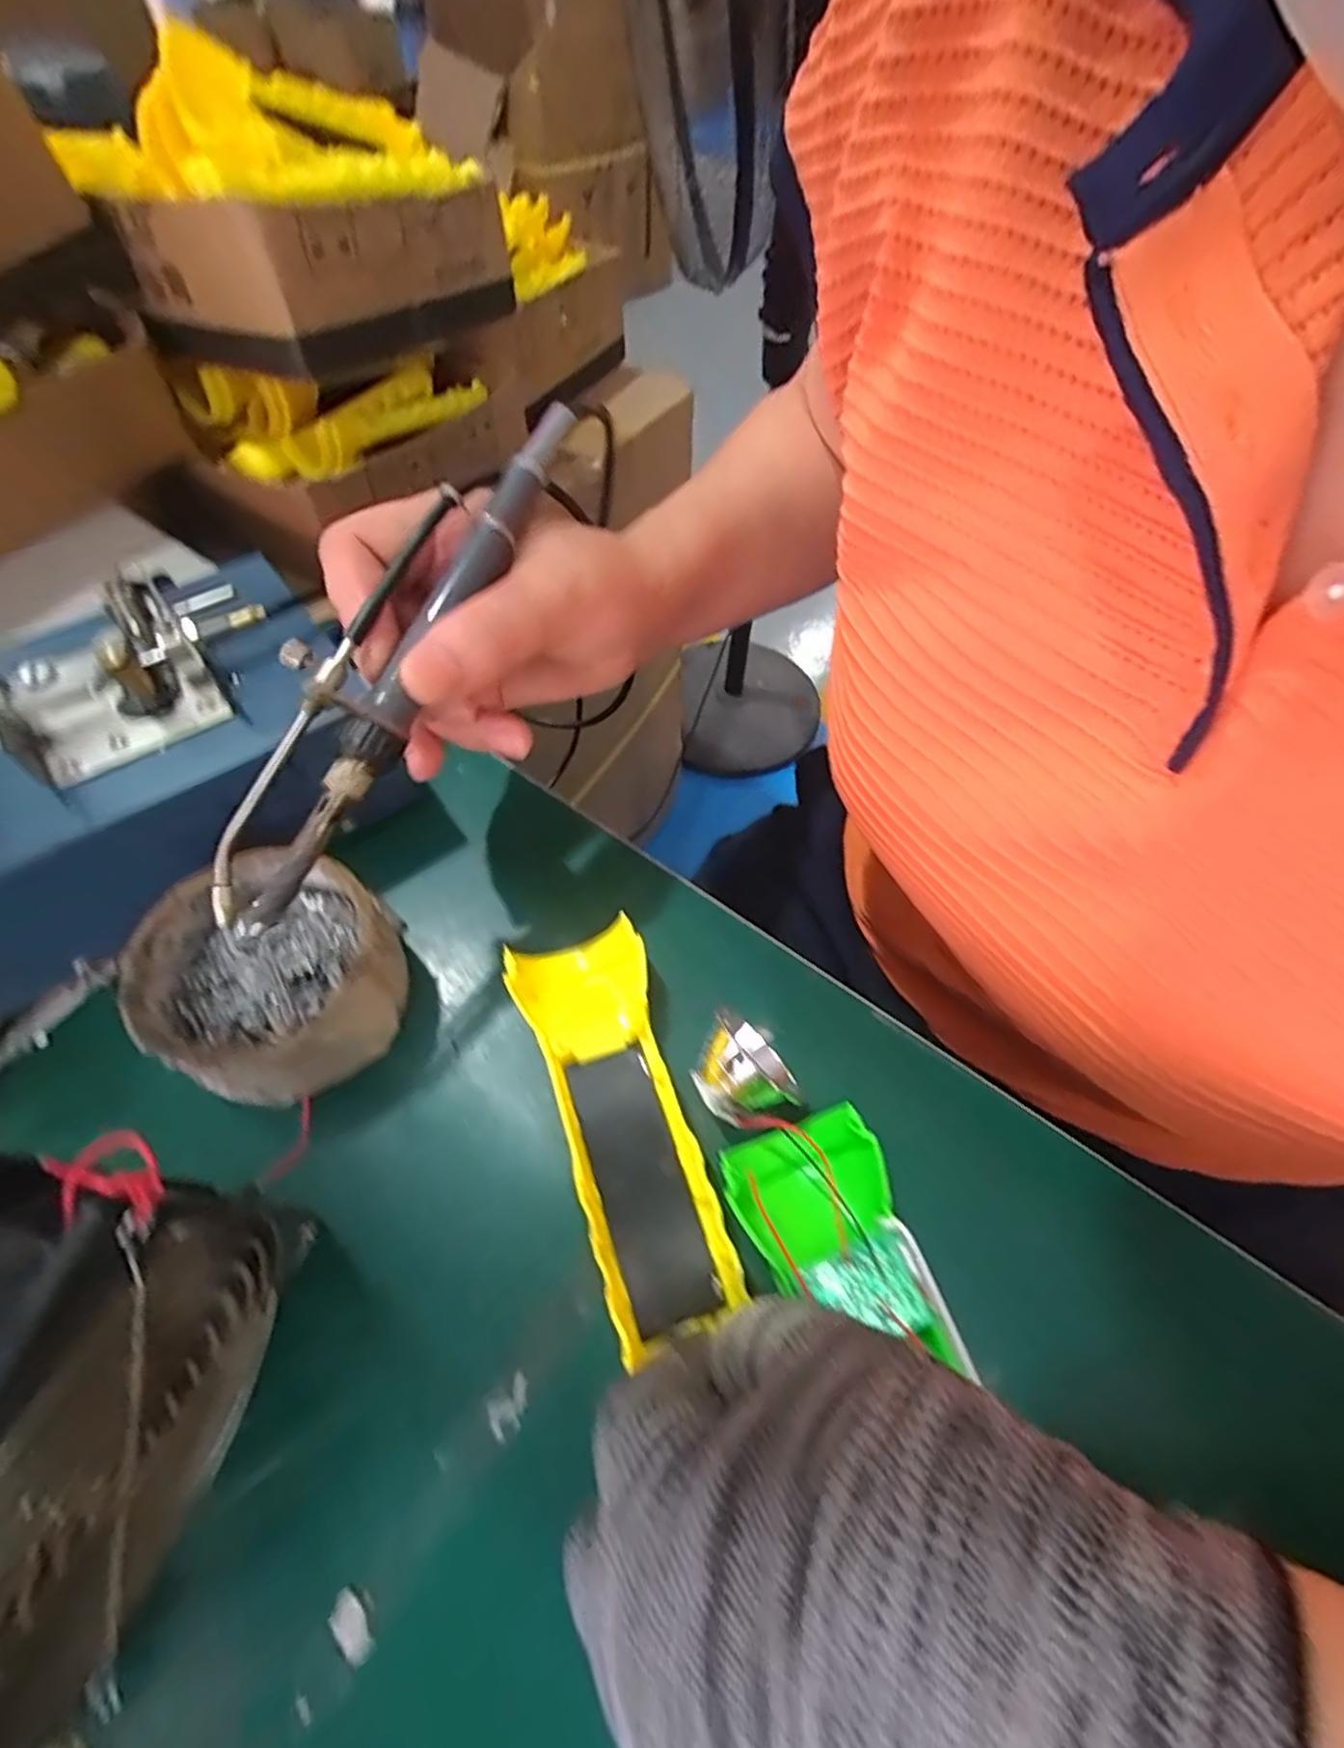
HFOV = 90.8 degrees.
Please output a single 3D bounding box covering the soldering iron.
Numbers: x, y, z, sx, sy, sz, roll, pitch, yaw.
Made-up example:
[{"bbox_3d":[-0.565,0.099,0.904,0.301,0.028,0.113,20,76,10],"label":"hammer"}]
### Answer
[{"bbox_3d":[-0.086,-0.077,0.209,0.027,0.022,0.201,24,77,12],"label":"soldering iron"}]

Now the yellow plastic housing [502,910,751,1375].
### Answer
[{"bbox_3d":[-0.020,0.084,0.238,0.047,0.027,0.138,-15,61,-12],"label":"yellow plastic housing"}]

